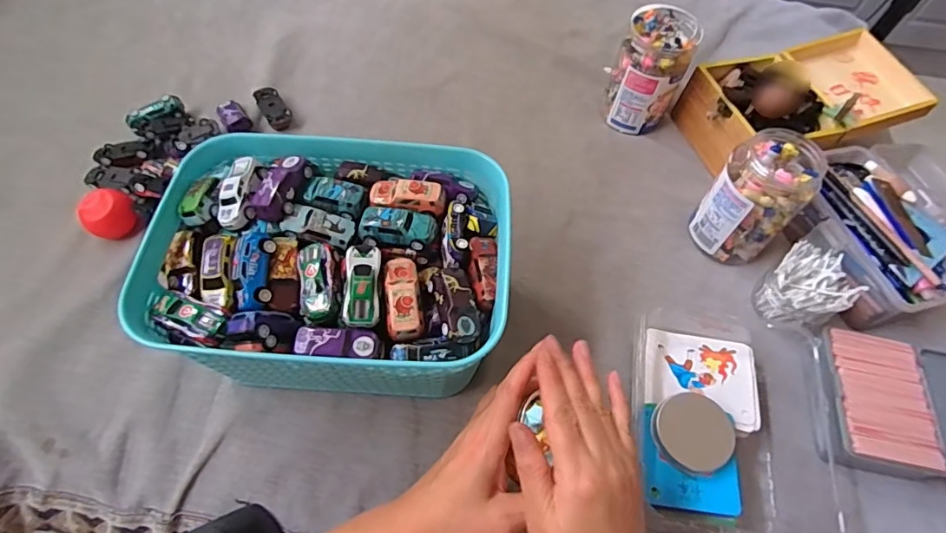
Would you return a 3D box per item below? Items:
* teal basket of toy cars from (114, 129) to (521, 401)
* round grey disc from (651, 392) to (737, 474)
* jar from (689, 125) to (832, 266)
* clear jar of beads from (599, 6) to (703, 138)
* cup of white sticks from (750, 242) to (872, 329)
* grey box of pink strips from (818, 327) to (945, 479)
[{"bbox_3d":[-0.115,0.009,0.459,0.278,0.146,0.215,3,60,-1],"label":"teal basket of toy cars"},{"bbox_3d":[0.181,0.135,0.417,0.061,0.013,0.058,1,60,-2],"label":"round grey disc"},{"bbox_3d":[0.293,-0.071,0.528,0.081,0.119,0.084,-35,68,-20],"label":"jar"},{"bbox_3d":[0.217,-0.241,0.631,0.082,0.129,0.080,1,60,-2],"label":"clear jar of beads"},{"bbox_3d":[0.330,0.022,0.506,0.068,0.071,0.071,-25,65,-16],"label":"cup of white sticks"},{"bbox_3d":[0.413,0.131,0.466,0.199,0.031,0.121,10,60,2],"label":"grey box of pink strips"}]

